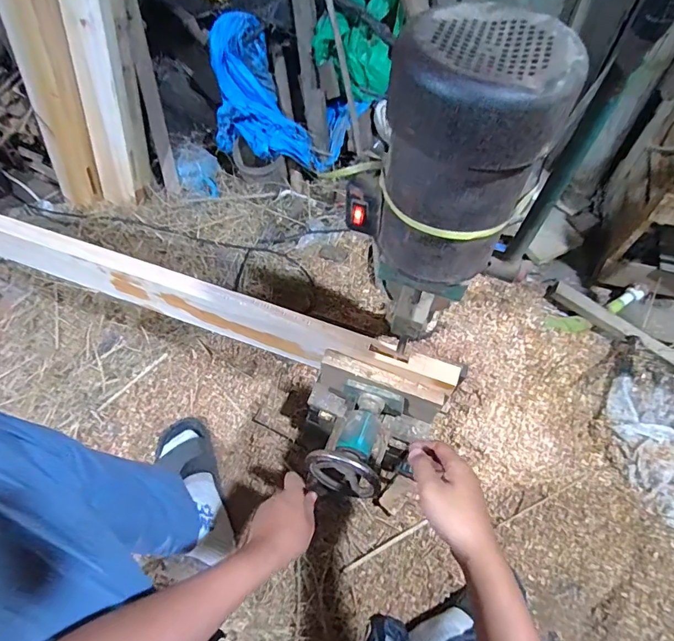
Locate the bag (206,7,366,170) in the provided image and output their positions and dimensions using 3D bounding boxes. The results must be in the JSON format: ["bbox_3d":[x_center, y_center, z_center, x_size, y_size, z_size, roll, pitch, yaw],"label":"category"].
[{"bbox_3d":[-0.170,-0.609,1.196,0.396,0.266,0.261,22,61,13],"label":"bag"}]

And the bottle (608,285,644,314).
[{"bbox_3d":[0.710,-0.049,1.072,0.090,0.024,0.035,-40,64,7],"label":"bottle"}]

